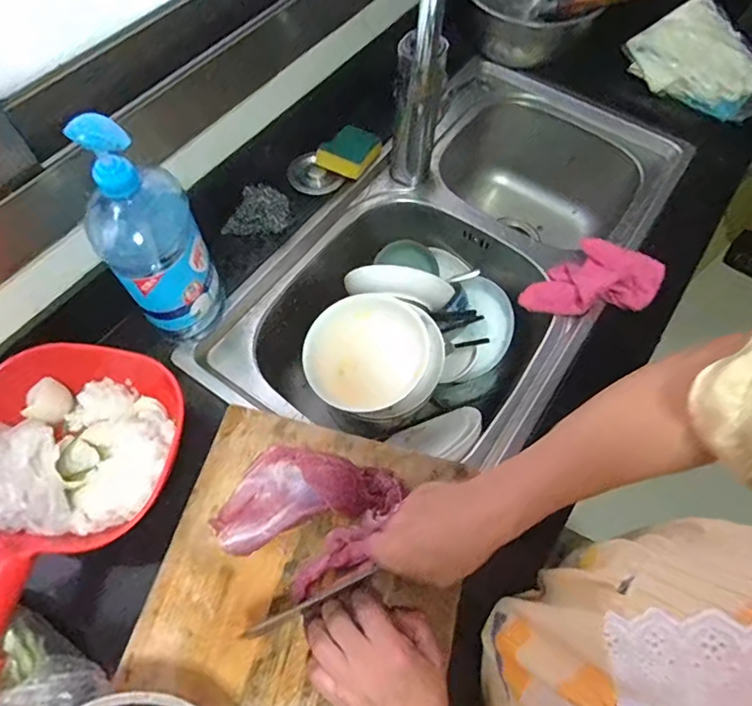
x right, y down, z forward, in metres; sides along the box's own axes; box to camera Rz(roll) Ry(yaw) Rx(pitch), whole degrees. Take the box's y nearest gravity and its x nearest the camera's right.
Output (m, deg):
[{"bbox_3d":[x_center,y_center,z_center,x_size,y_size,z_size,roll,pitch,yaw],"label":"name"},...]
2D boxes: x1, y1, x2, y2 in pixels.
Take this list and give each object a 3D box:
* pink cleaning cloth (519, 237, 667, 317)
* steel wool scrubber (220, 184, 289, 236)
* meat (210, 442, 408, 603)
[{"bbox_3d":[0.292,-0.091,0.674,0.139,0.079,0.109,33,67,15],"label":"pink cleaning cloth"},{"bbox_3d":[-0.169,-0.203,0.698,0.089,0.036,0.070,-6,63,-5],"label":"steel wool scrubber"},{"bbox_3d":[-0.070,0.158,0.507,0.147,0.029,0.141,28,66,13],"label":"meat"}]

